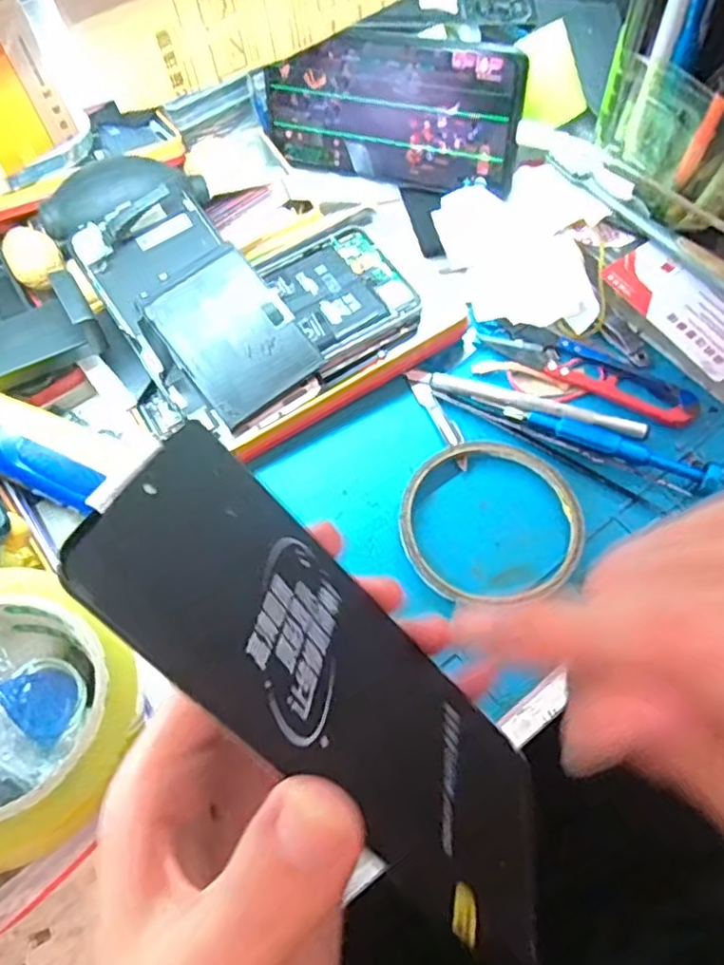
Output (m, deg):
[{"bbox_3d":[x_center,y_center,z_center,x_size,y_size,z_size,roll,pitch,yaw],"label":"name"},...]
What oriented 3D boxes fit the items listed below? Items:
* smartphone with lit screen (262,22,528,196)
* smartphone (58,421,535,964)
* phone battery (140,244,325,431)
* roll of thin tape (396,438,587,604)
[{"bbox_3d":[0.014,-0.212,0.380,0.154,0.076,0.009,19,48,20],"label":"smartphone with lit screen"},{"bbox_3d":[-0.001,0.053,0.169,0.004,0.152,0.070,-34,18,24],"label":"smartphone"},{"bbox_3d":[-0.066,-0.076,0.334,0.059,0.005,0.080,-37,86,-10],"label":"phone battery"},{"bbox_3d":[0.062,0.019,0.315,0.085,0.010,0.084,0,64,1],"label":"roll of thin tape"}]

